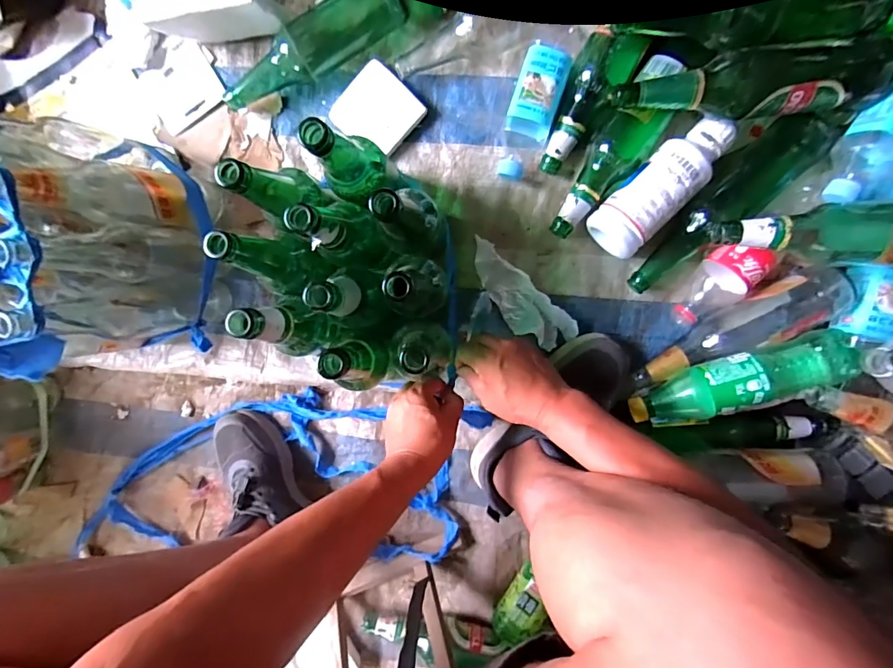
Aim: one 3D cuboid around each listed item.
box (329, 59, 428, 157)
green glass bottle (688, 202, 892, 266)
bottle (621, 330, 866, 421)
[{"bbox_3d":[-0.092,-0.294,0.580,0.103,0.023,0.093,43,99,-1],"label":"box"},{"bbox_3d":[0.425,-0.108,0.467,0.270,0.058,0.071,1,98,6],"label":"green glass bottle"},{"bbox_3d":[0.346,0.059,0.512,0.250,0.075,0.076,-20,95,8],"label":"bottle"}]

